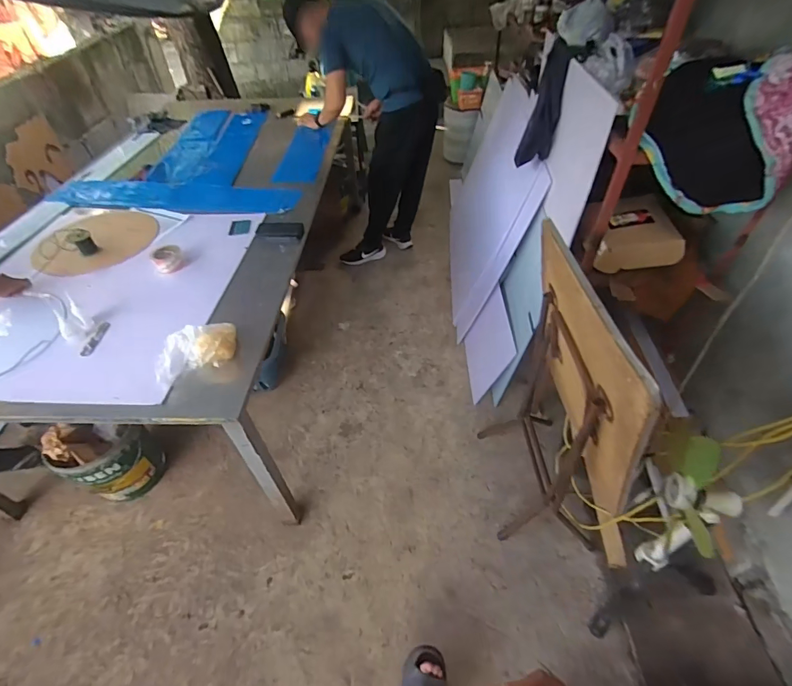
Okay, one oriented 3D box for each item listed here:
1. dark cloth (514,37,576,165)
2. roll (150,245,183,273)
[{"bbox_3d":[0.546,-0.864,1.521,0.132,0.354,0.150,13,49,13],"label":"dark cloth"},{"bbox_3d":[-0.756,-0.281,1.366,0.091,0.052,0.091,-1,47,1],"label":"roll"}]

